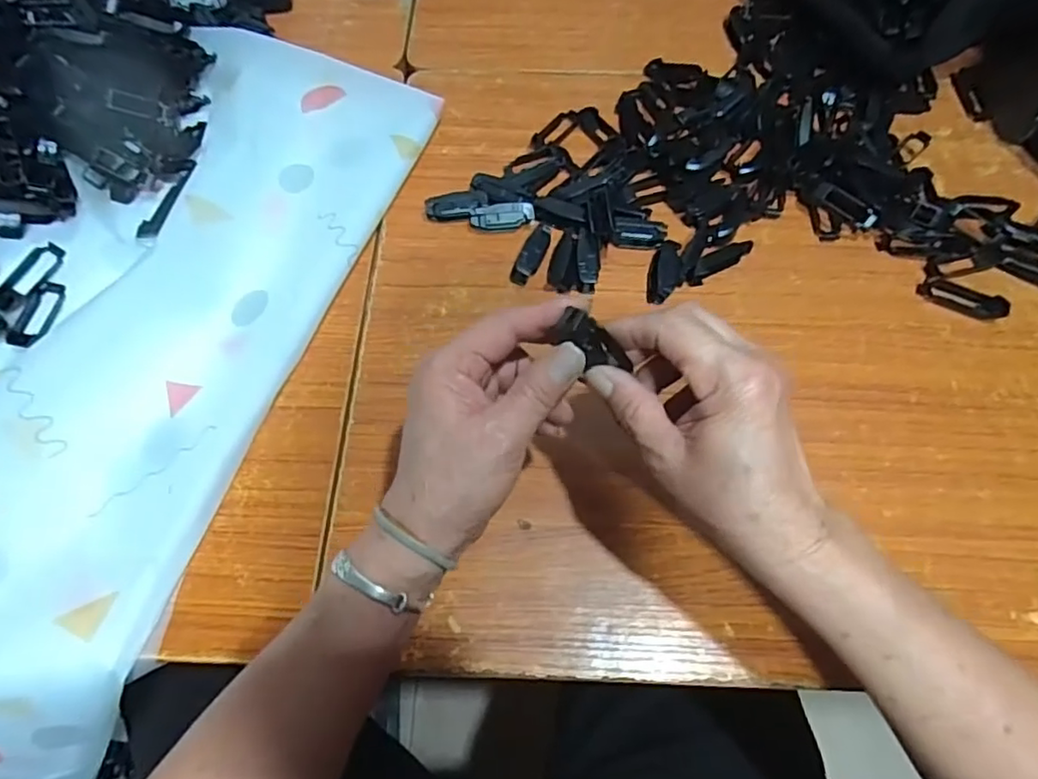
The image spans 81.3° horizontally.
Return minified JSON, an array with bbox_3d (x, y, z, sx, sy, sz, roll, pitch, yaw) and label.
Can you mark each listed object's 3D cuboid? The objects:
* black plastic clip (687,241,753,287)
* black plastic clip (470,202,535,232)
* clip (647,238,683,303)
[{"bbox_3d":[0.150,-0.099,0.459,0.061,0.010,0.016,-31,69,-13],"label":"black plastic clip"},{"bbox_3d":[-0.013,-0.135,0.473,0.049,0.015,0.015,-8,65,-3],"label":"black plastic clip"},{"bbox_3d":[0.110,-0.089,0.452,0.023,0.020,0.054,16,66,7],"label":"clip"}]

